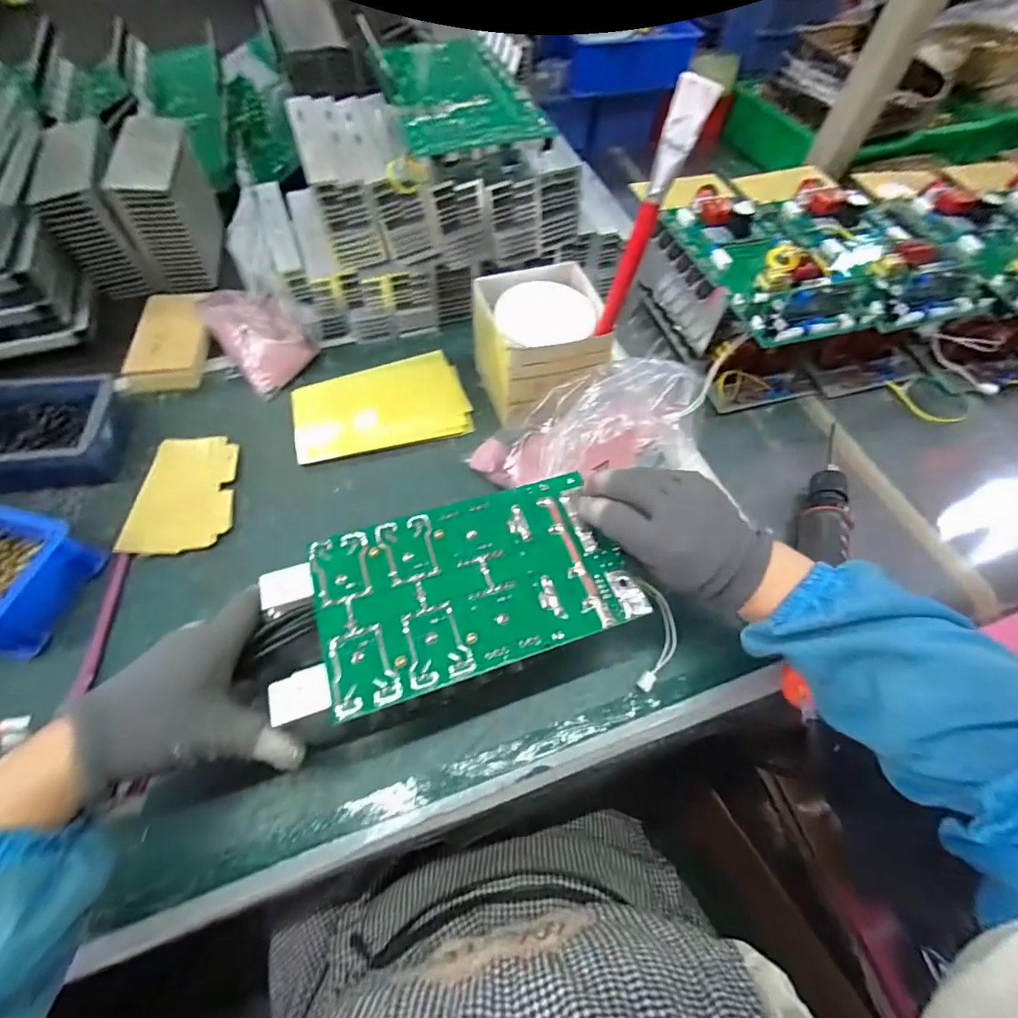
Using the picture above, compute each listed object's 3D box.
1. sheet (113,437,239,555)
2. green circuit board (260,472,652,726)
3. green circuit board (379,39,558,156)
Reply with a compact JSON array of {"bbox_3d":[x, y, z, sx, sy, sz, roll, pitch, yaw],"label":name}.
[{"bbox_3d":[-0.294,-0.014,0.441,0.081,0.009,0.114,-1,63,-8],"label":"sheet"},{"bbox_3d":[-0.039,0.053,0.332,0.235,0.019,0.122,-17,63,-10],"label":"green circuit board"},{"bbox_3d":[-0.052,-0.393,0.457,0.120,0.026,0.221,-15,63,-12],"label":"green circuit board"}]

